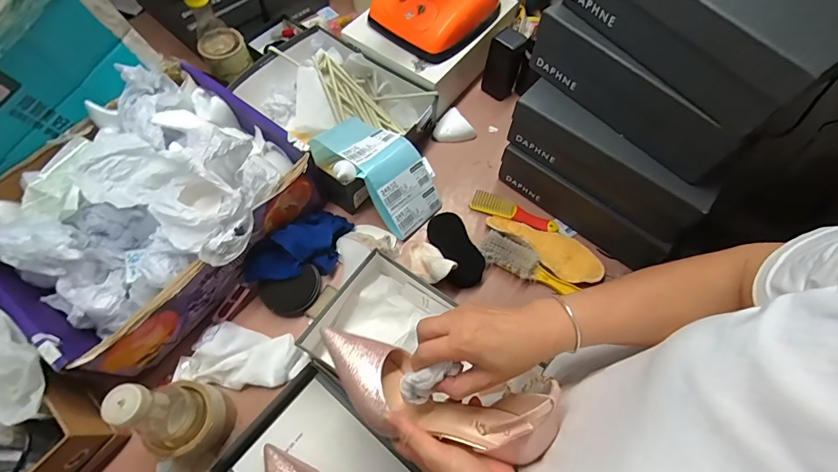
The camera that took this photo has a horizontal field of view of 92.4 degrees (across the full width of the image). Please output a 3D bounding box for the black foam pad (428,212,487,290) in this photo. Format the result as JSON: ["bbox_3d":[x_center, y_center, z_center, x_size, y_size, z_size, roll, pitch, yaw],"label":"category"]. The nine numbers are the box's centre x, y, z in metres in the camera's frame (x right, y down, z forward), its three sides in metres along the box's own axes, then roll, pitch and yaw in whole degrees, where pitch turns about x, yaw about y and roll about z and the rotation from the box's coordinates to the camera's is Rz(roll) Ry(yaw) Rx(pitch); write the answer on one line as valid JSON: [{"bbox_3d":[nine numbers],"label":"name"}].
[{"bbox_3d":[0.061,0.022,0.684,0.069,0.029,0.131,-17,66,-10],"label":"black foam pad"}]

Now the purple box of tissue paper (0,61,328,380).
[{"bbox_3d":[-0.390,-0.046,0.592,0.325,0.188,0.396,33,67,13],"label":"purple box of tissue paper"}]

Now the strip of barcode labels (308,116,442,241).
[{"bbox_3d":[-0.074,-0.109,0.697,0.224,0.101,0.127,36,68,14],"label":"strip of barcode labels"}]

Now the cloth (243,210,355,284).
[{"bbox_3d":[-0.186,0.020,0.646,0.093,0.055,0.183,42,70,16],"label":"cloth"}]

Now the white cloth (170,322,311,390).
[{"bbox_3d":[-0.262,0.179,0.593,0.183,0.034,0.094,9,64,2],"label":"white cloth"}]

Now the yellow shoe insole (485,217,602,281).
[{"bbox_3d":[0.219,0.014,0.695,0.201,0.022,0.076,35,68,13],"label":"yellow shoe insole"}]

